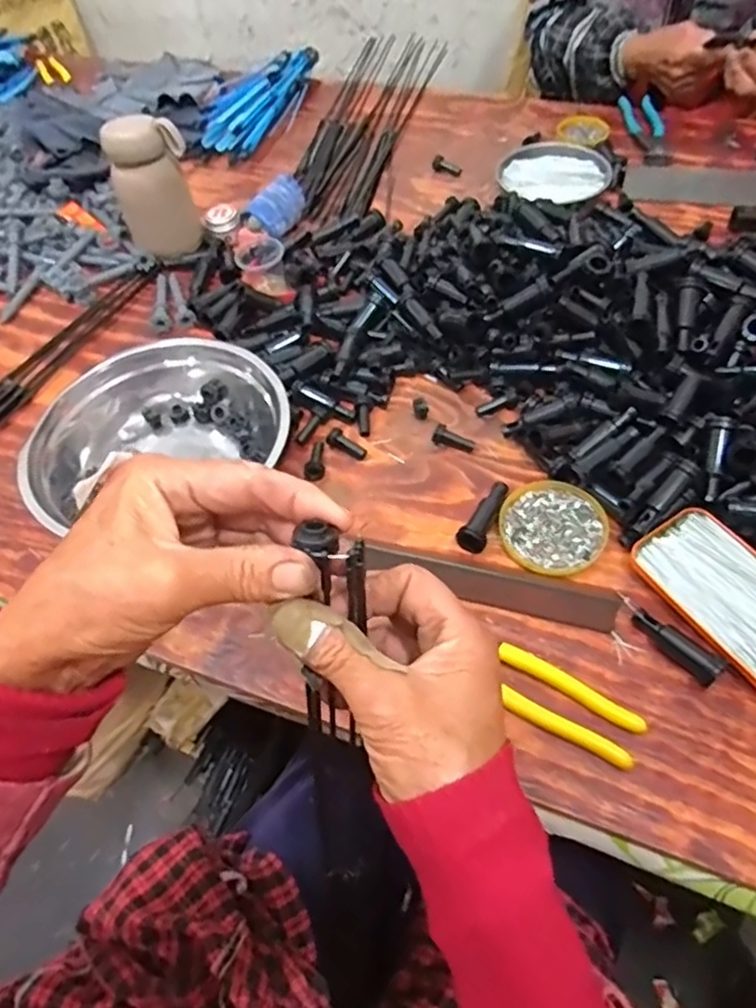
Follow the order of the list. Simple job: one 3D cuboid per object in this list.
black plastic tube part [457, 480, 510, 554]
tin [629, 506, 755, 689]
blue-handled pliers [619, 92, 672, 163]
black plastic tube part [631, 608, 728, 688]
[{"bbox_3d":[0.088,0.006,0.531,0.021,0.018,0.072,22,60,19],"label":"black plastic tube part"},{"bbox_3d":[0.257,0.067,0.470,0.074,0.015,0.143,-32,59,-16],"label":"tin"},{"bbox_3d":[0.353,-0.487,0.860,0.045,0.010,0.159,0,55,5],"label":"blue-handled pliers"},{"bbox_3d":[0.209,0.098,0.461,0.016,0.023,0.066,-37,60,-19],"label":"black plastic tube part"}]

